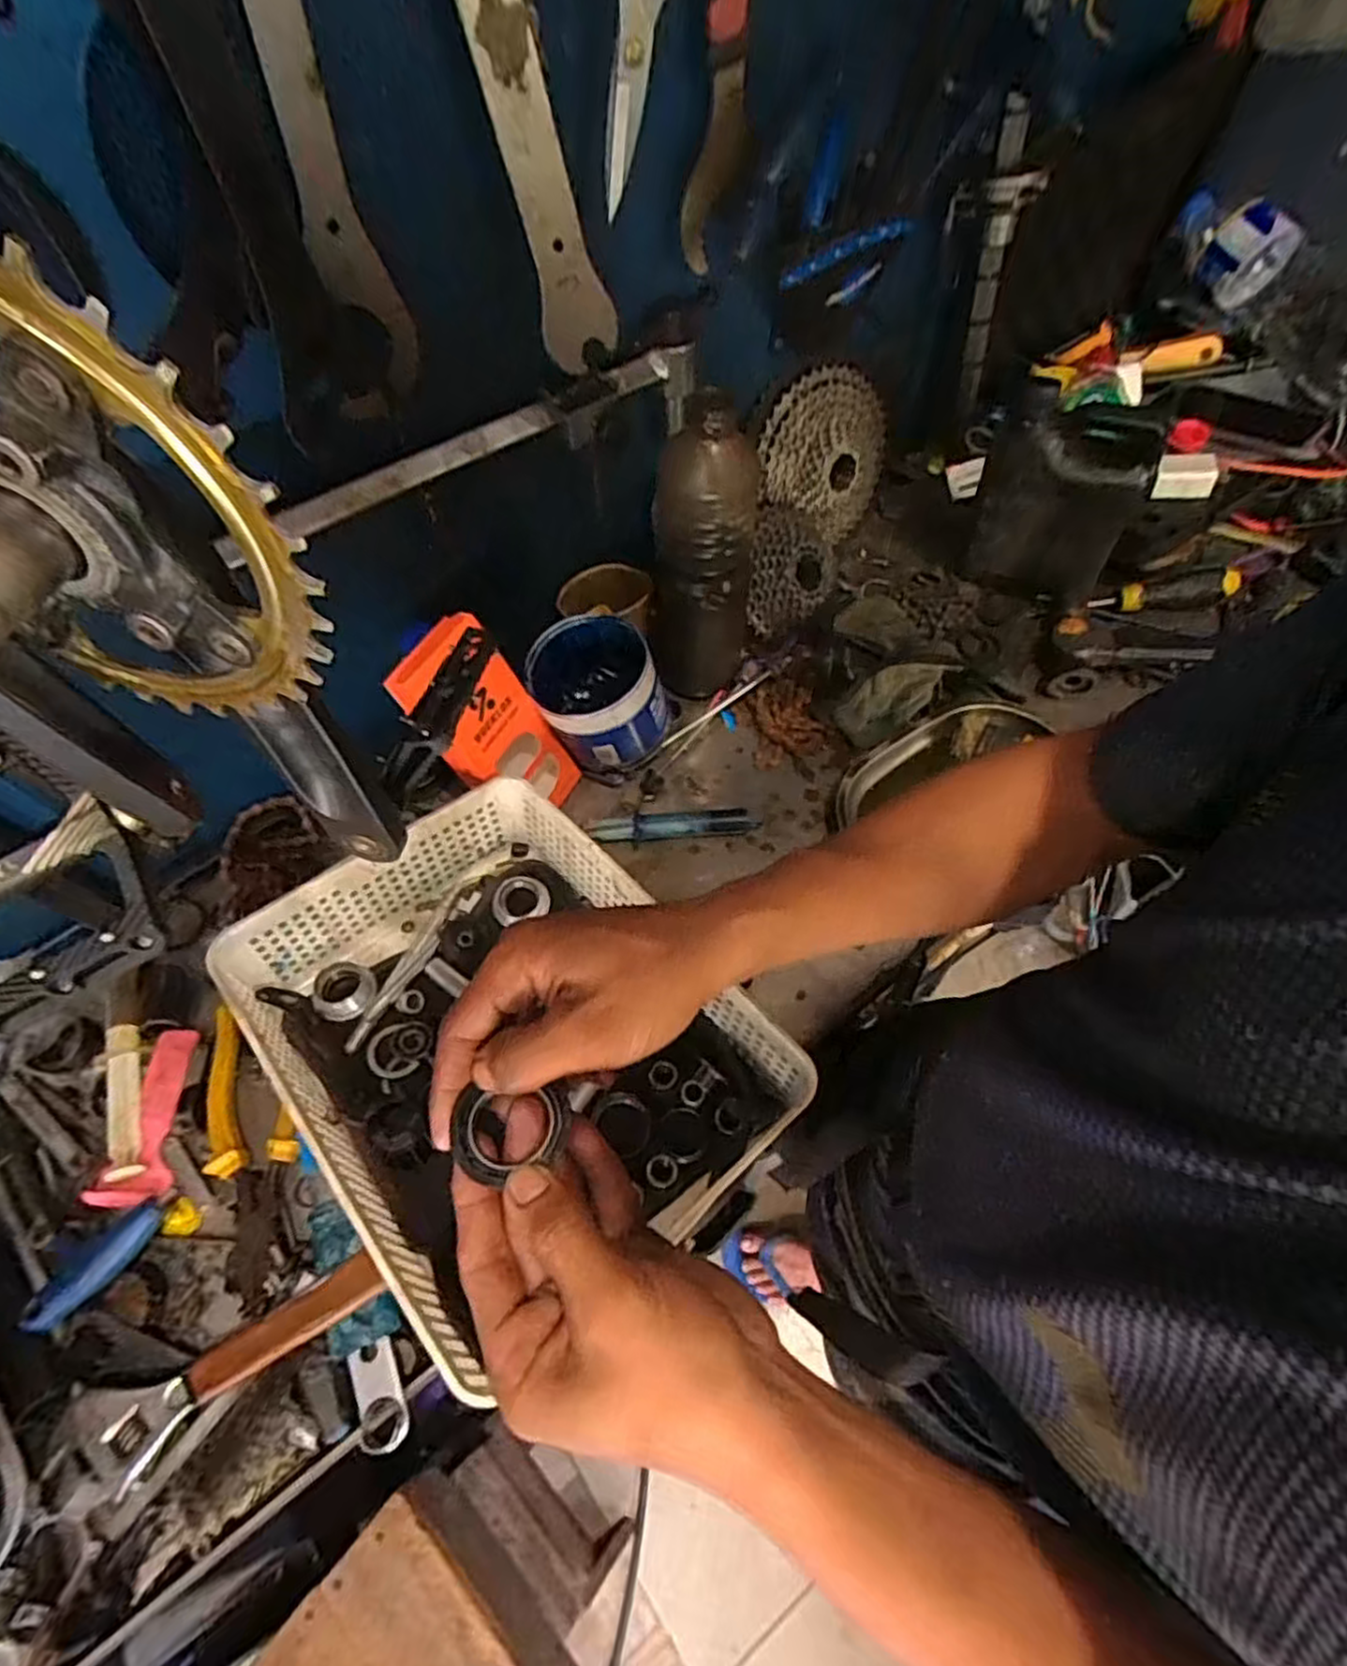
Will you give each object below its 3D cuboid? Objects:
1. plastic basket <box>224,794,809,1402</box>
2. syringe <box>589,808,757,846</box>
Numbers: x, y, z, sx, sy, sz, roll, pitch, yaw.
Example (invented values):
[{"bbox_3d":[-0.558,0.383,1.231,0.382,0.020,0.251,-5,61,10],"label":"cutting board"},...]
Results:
[{"bbox_3d":[-0.107,0.132,0.499,0.247,0.119,0.328,-39,67,-17],"label":"plastic basket"},{"bbox_3d":[0.000,-0.007,0.631,0.141,0.018,0.021,-4,62,0],"label":"syringe"}]

